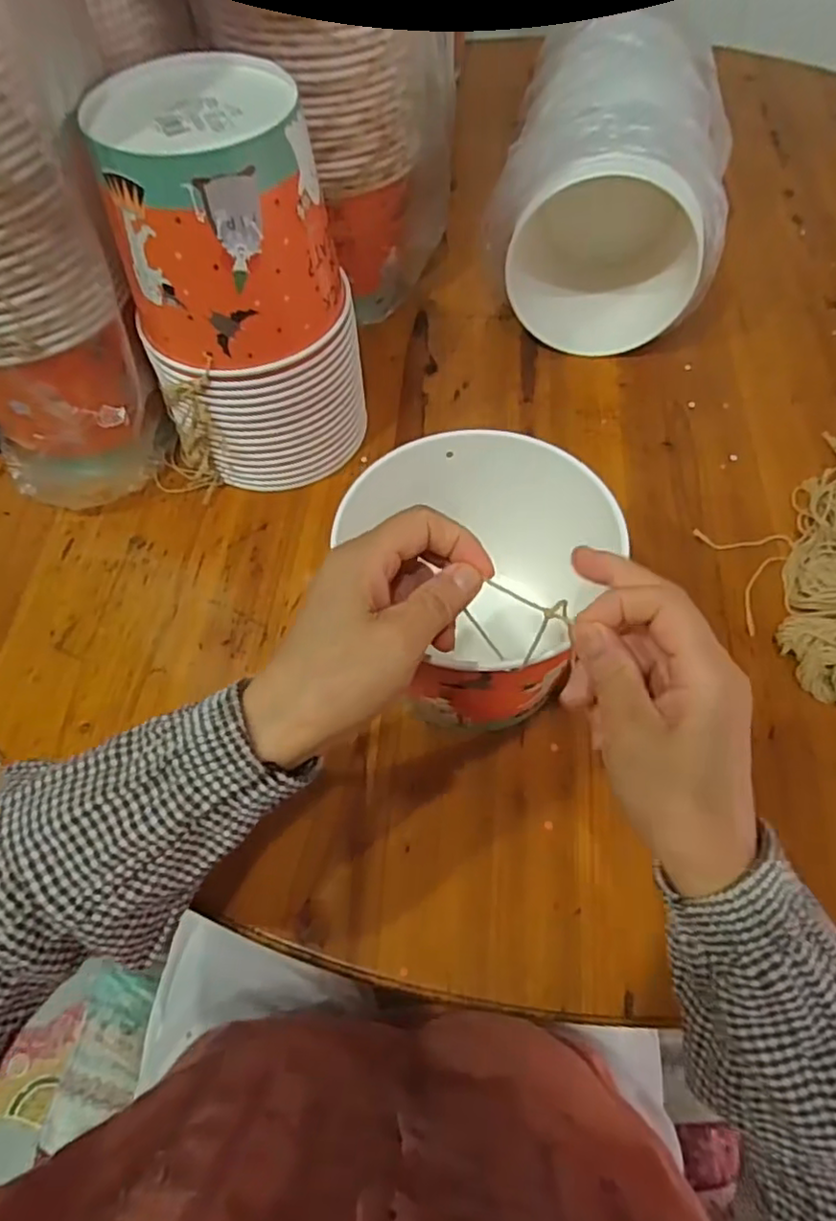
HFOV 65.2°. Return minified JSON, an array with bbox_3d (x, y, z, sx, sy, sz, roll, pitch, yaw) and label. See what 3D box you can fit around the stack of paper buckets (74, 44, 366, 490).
[{"bbox_3d":[-0.130,-0.231,0.494,0.150,0.253,0.137,-17,60,-7],"label":"stack of paper buckets"}]

